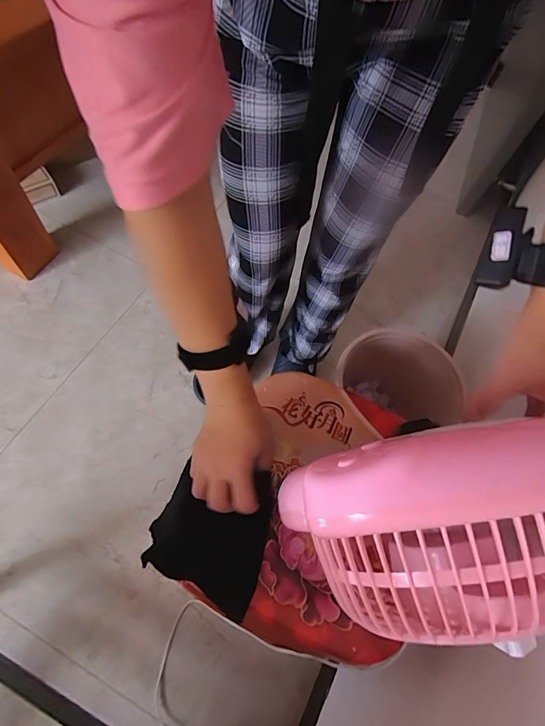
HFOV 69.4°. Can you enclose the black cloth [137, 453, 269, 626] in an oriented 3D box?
[{"bbox_3d":[-0.071,0.184,0.440,0.124,0.041,0.138,15,65,5],"label":"black cloth"}]

